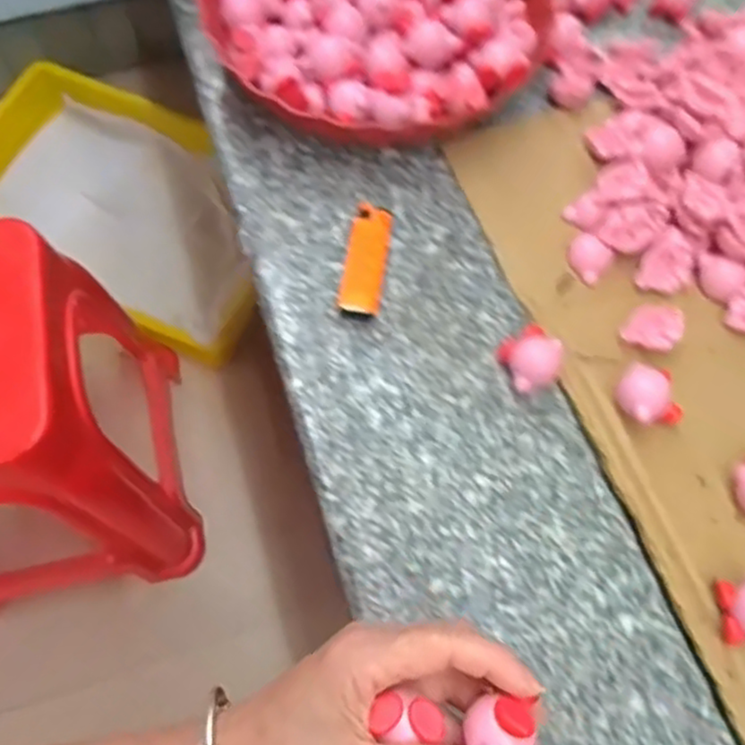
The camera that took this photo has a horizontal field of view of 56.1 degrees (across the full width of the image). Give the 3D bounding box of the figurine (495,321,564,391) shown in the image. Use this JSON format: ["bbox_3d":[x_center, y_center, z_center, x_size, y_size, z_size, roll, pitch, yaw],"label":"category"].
[{"bbox_3d":[0.095,-0.009,0.419,0.034,0.023,0.036,1,67,-2],"label":"figurine"}]

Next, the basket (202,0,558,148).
[{"bbox_3d":[0.005,-0.259,0.499,0.231,0.055,0.229,1,67,-2],"label":"basket"}]

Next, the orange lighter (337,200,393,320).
[{"bbox_3d":[-0.004,-0.072,0.443,0.025,0.014,0.080,9,67,1],"label":"orange lighter"}]

